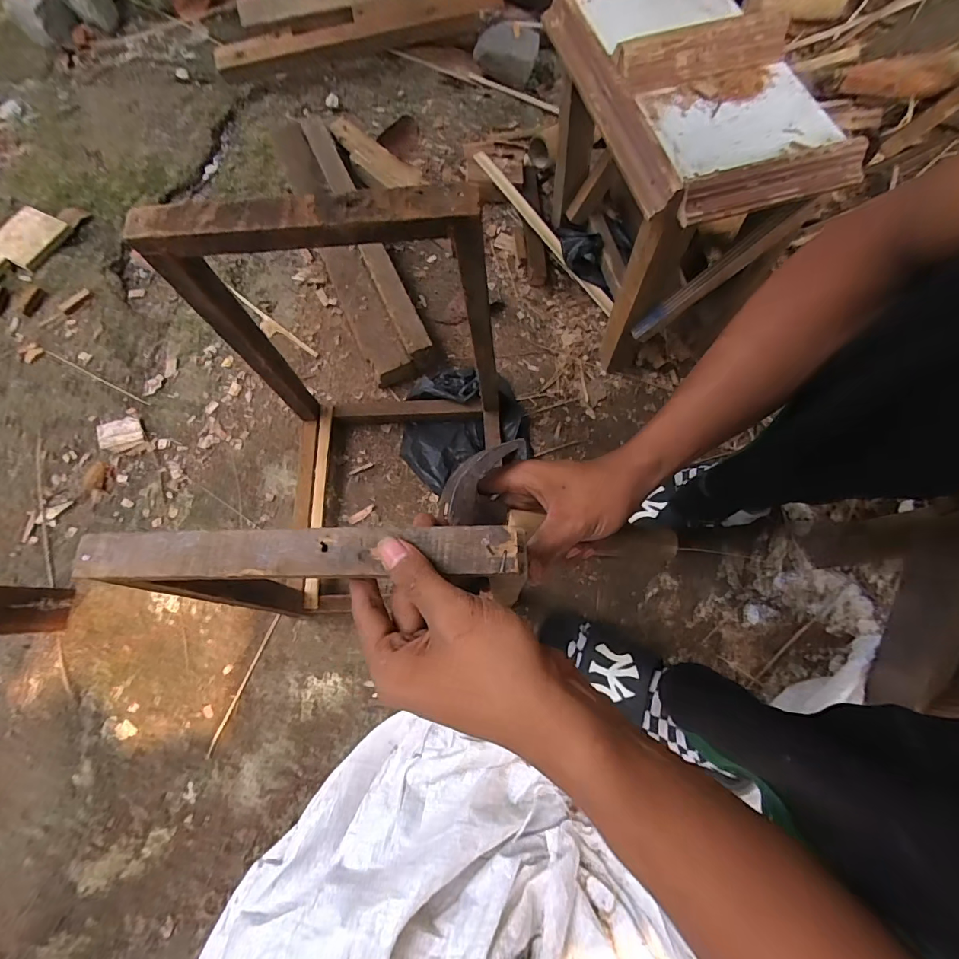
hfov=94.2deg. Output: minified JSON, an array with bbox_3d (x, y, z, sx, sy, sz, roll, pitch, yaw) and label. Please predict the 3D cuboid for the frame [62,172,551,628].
[{"bbox_3d":[-0.112,-0.027,0.449,0.269,0.353,0.274,-4,74,0],"label":"frame"}]

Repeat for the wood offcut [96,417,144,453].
[{"bbox_3d":[-0.559,-0.069,0.692,0.067,0.012,0.053,-16,74,-3],"label":"wood offcut"}]

